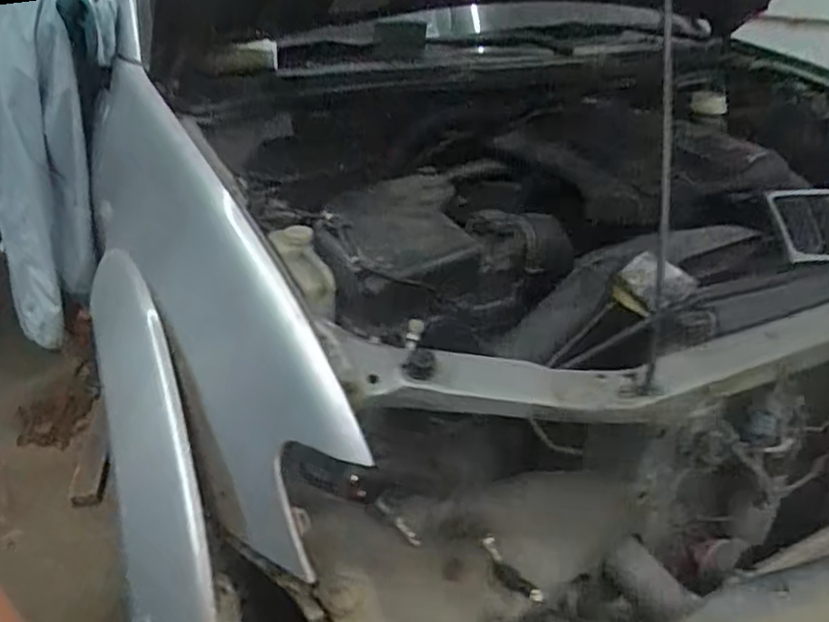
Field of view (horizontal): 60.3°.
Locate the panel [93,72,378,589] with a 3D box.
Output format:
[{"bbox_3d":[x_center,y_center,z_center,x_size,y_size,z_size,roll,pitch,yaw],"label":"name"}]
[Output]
[{"bbox_3d":[-0.338,-0.050,1.032,0.123,0.293,0.974,-17,43,-26],"label":"panel"}]

